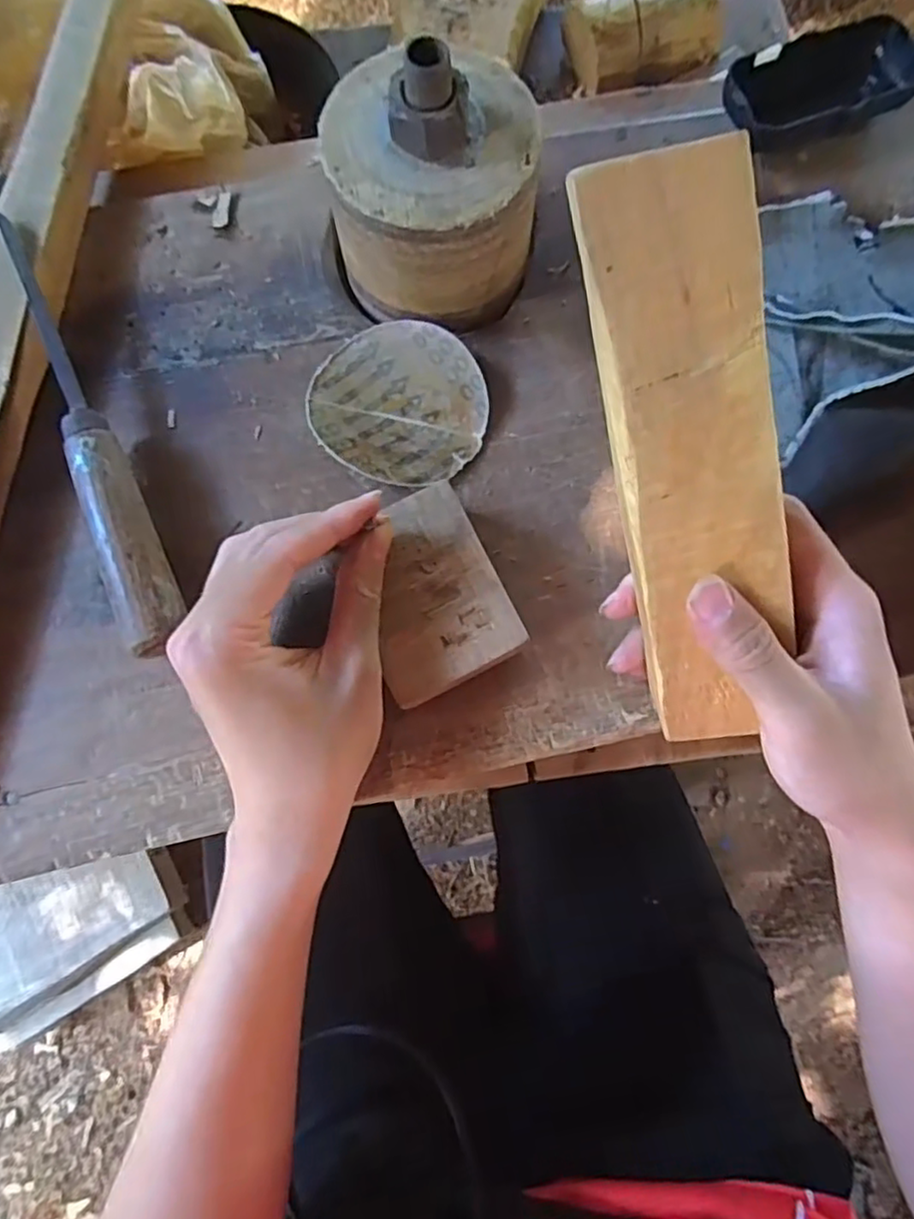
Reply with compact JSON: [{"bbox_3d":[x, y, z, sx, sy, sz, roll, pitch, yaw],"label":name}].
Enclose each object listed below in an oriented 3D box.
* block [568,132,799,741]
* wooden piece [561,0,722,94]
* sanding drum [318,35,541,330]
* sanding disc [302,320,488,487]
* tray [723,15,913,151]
[{"bbox_3d":[0.084,-0.043,0.234,0.051,0.018,0.203,-16,112,-5],"label":"block"},{"bbox_3d":[0.142,-0.429,0.494,0.110,0.041,0.063,-16,78,-5],"label":"wooden piece"},{"bbox_3d":[-0.011,-0.206,0.320,0.099,0.096,0.097,-2,77,-2],"label":"sanding drum"},{"bbox_3d":[-0.031,-0.106,0.341,0.089,0.015,0.084,0,77,-2],"label":"sanding disc"},{"bbox_3d":[0.202,-0.294,0.374,0.112,0.022,0.055,-24,79,-7],"label":"tray"}]

